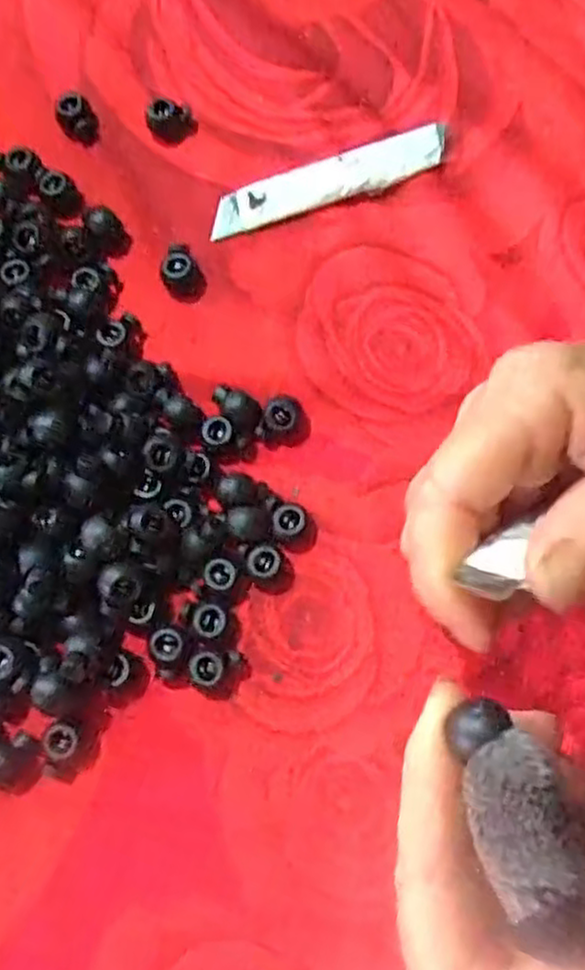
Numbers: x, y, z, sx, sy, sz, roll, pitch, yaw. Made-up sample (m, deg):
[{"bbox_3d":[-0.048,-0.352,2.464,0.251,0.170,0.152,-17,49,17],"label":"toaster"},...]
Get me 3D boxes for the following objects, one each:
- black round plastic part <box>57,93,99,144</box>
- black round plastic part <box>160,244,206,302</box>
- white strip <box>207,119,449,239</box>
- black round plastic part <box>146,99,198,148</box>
[{"bbox_3d":[-0.092,-0.157,0.315,0.016,0.014,0.015,-1,72,2],"label":"black round plastic part"},{"bbox_3d":[-0.045,-0.085,0.296,0.016,0.012,0.020,-20,73,-4],"label":"black round plastic part"},{"bbox_3d":[0.015,-0.127,0.305,0.100,0.004,0.019,-17,91,1],"label":"white strip"},{"bbox_3d":[-0.052,-0.157,0.315,0.020,0.012,0.015,-19,72,-3],"label":"black round plastic part"}]

